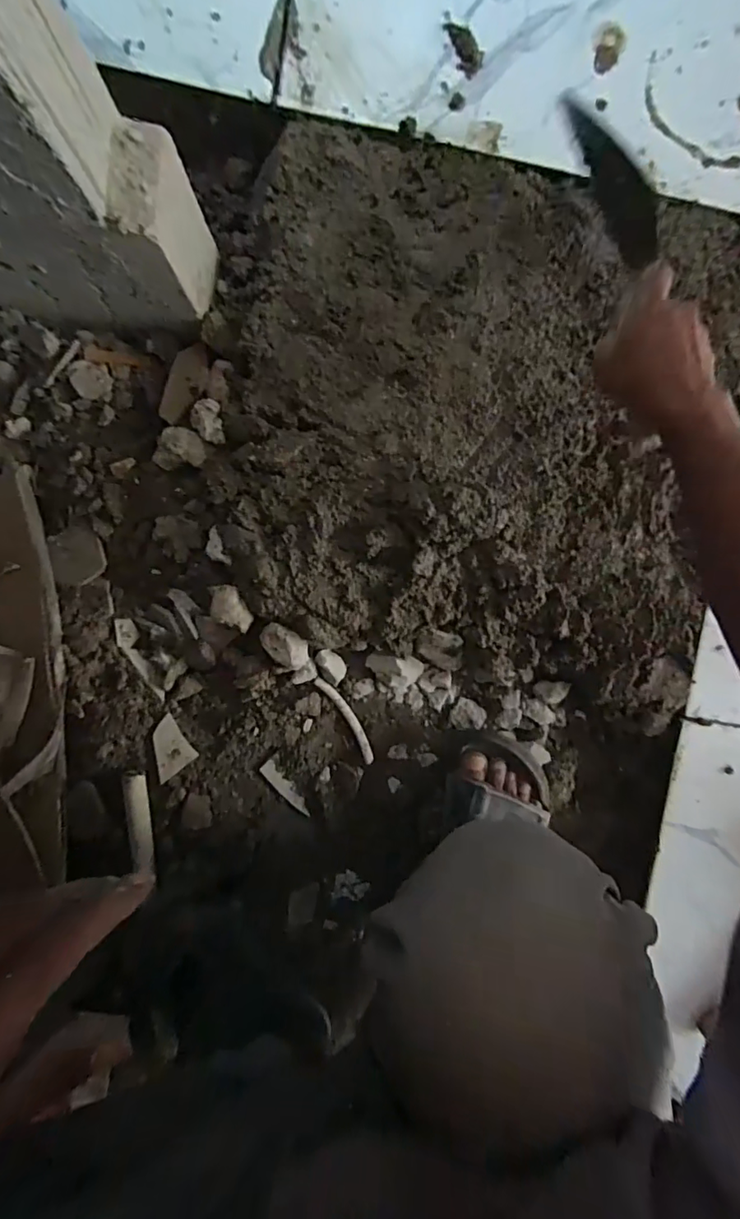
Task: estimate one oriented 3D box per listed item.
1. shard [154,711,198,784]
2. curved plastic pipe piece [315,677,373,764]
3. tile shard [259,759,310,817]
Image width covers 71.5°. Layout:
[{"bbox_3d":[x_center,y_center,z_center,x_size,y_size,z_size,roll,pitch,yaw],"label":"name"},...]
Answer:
[{"bbox_3d":[-0.213,0.146,0.540,0.043,0.004,0.054,-35,92,-23],"label":"shard"},{"bbox_3d":[-0.024,0.120,0.563,0.017,0.010,0.112,-31,96,-1],"label":"curved plastic pipe piece"},{"bbox_3d":[-0.090,0.197,0.561,0.018,0.007,0.075,-39,96,-1],"label":"tile shard"}]

